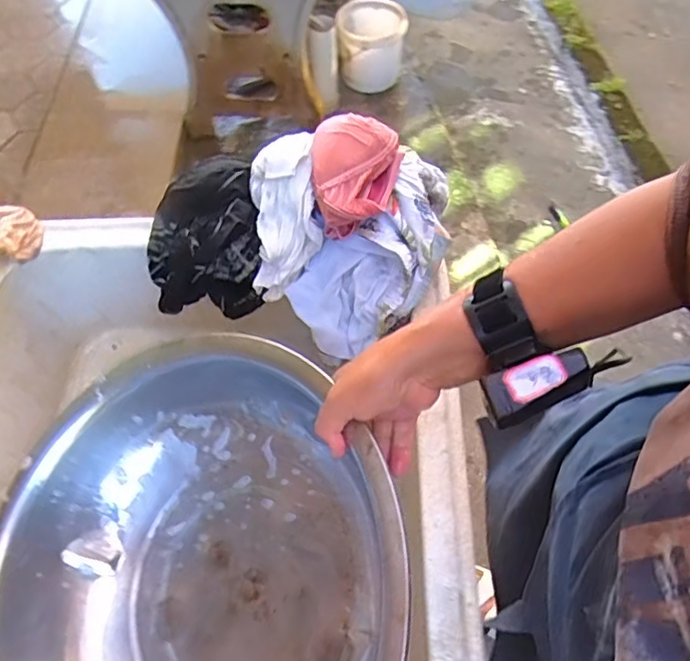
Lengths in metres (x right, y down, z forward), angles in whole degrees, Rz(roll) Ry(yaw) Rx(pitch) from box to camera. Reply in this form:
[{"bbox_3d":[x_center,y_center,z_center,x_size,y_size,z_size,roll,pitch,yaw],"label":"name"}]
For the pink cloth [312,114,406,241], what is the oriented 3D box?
[{"bbox_3d":[0.010,-0.162,0.598,0.090,0.057,0.133,5,61,4],"label":"pink cloth"}]

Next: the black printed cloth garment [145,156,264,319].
[{"bbox_3d":[-0.160,-0.110,0.665,0.127,0.102,0.164,-5,61,-2],"label":"black printed cloth garment"}]

